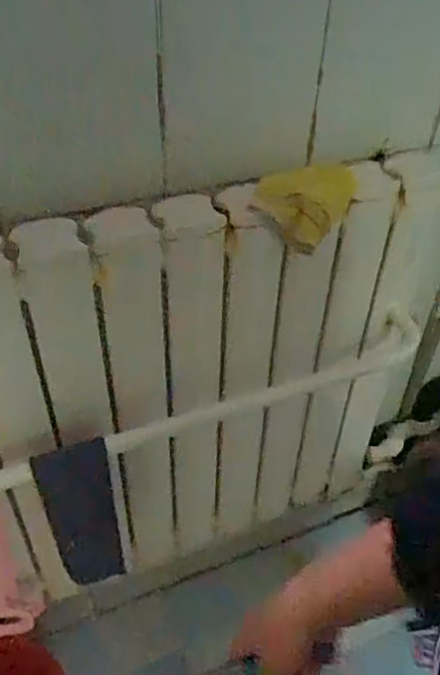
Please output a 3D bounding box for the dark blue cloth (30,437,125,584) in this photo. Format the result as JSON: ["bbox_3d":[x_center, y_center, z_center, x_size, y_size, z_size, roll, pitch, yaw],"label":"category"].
[{"bbox_3d":[-0.173,0.226,0.788,0.089,0.197,0.015,-17,19,-19],"label":"dark blue cloth"}]

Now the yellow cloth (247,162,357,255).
[{"bbox_3d":[0.107,-0.159,0.768,0.154,0.103,0.046,-24,49,-26],"label":"yellow cloth"}]

